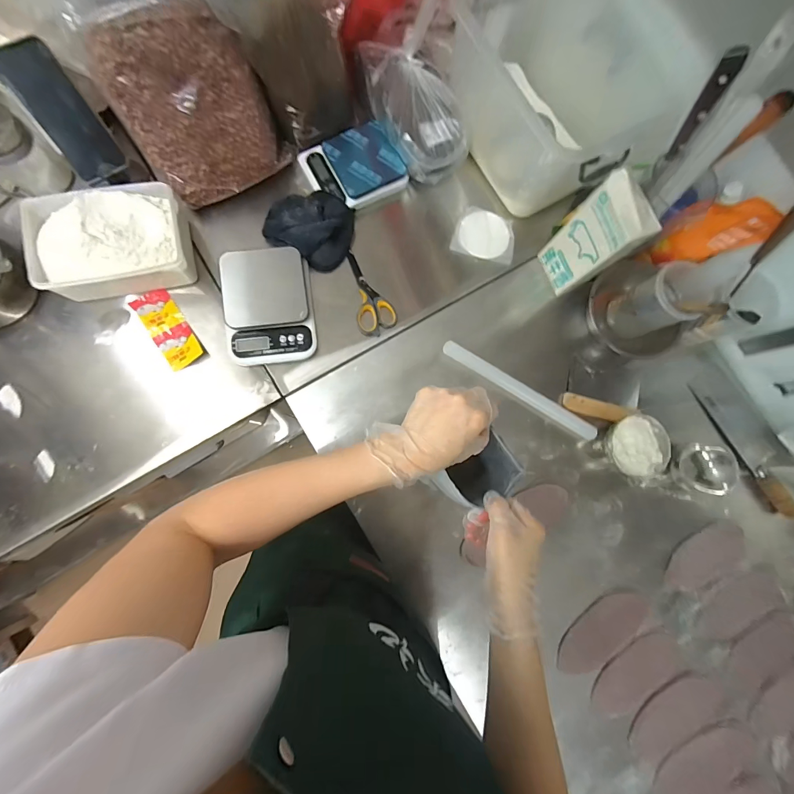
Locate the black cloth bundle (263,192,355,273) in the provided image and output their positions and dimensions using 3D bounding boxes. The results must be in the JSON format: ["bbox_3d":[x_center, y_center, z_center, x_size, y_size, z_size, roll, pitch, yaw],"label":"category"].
[{"bbox_3d":[-0.148,-0.314,0.634,0.143,0.049,0.137,33,81,-1],"label":"black cloth bundle"}]

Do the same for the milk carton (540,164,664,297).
[{"bbox_3d":[0.334,-0.268,0.606,0.078,0.190,0.111,-35,87,-9],"label":"milk carton"}]

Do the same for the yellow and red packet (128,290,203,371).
[{"bbox_3d":[-0.394,-0.118,0.608,0.059,0.018,0.140,-33,87,-9],"label":"yellow and red packet"}]

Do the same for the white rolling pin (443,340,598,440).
[{"bbox_3d":[0.230,-0.013,0.660,0.323,0.019,0.026,31,81,-1],"label":"white rolling pin"}]

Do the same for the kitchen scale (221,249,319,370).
[{"bbox_3d":[-0.221,-0.157,0.617,0.146,0.031,0.197,-6,83,-6],"label":"kitchen scale"}]

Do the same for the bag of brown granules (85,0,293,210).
[{"bbox_3d":[-0.295,-0.433,0.547,0.232,0.237,0.047,-19,56,-14],"label":"bag of brown granules"}]

